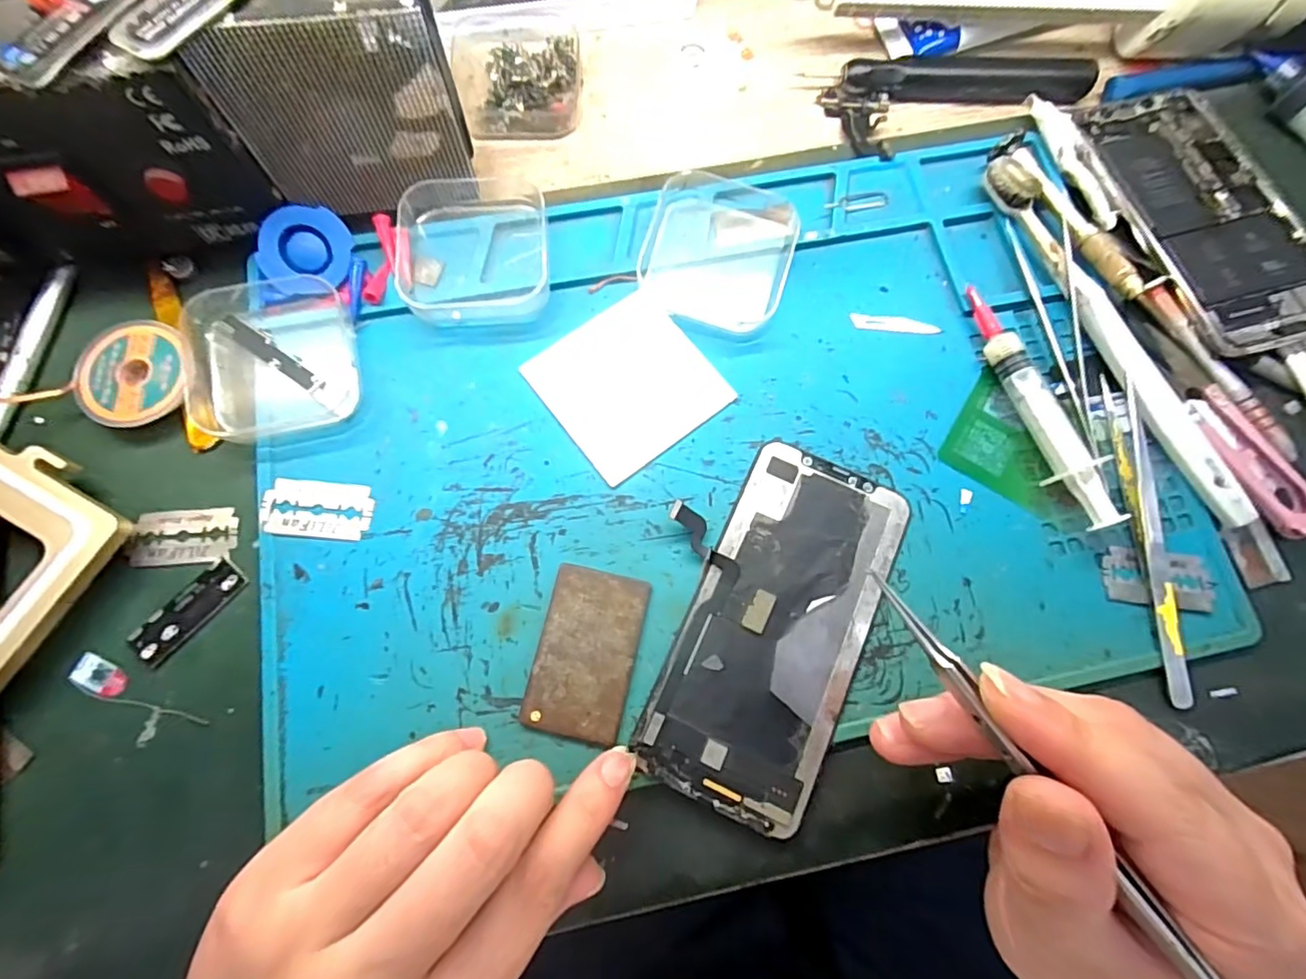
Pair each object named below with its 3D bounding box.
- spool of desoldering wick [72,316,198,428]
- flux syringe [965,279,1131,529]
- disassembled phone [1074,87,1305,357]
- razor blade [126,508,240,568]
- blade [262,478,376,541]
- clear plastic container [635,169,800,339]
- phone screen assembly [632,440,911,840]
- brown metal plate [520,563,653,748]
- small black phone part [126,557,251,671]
[{"bbox_3d":[-0.213,-0.047,0.237,0.041,0.012,0.045,0,76,-1],"label":"spool of desoldering wick"},{"bbox_3d":[0.161,-0.036,0.241,0.018,0.015,0.110,-17,77,-5],"label":"flux syringe"},{"bbox_3d":[0.257,-0.129,0.265,0.070,0.011,0.141,-15,76,-5],"label":"disassembled phone"},{"bbox_3d":[-0.187,0.019,0.229,0.039,0.004,0.022,-2,76,-5],"label":"razor blade"},{"bbox_3d":[-0.135,0.008,0.230,0.042,0.004,0.023,4,76,0],"label":"blade"},{"bbox_3d":[0.030,-0.107,0.256,0.064,0.017,0.067,16,76,3],"label":"clear plastic container"},{"bbox_3d":[0.043,0.048,0.221,0.076,0.004,0.139,24,75,5],"label":"phone screen assembly"},{"bbox_3d":[-0.025,0.062,0.218,0.037,0.004,0.061,12,76,2],"label":"brown metal plate"},{"bbox_3d":[-0.181,0.046,0.221,0.017,0.004,0.046,42,79,9],"label":"small black phone part"}]

